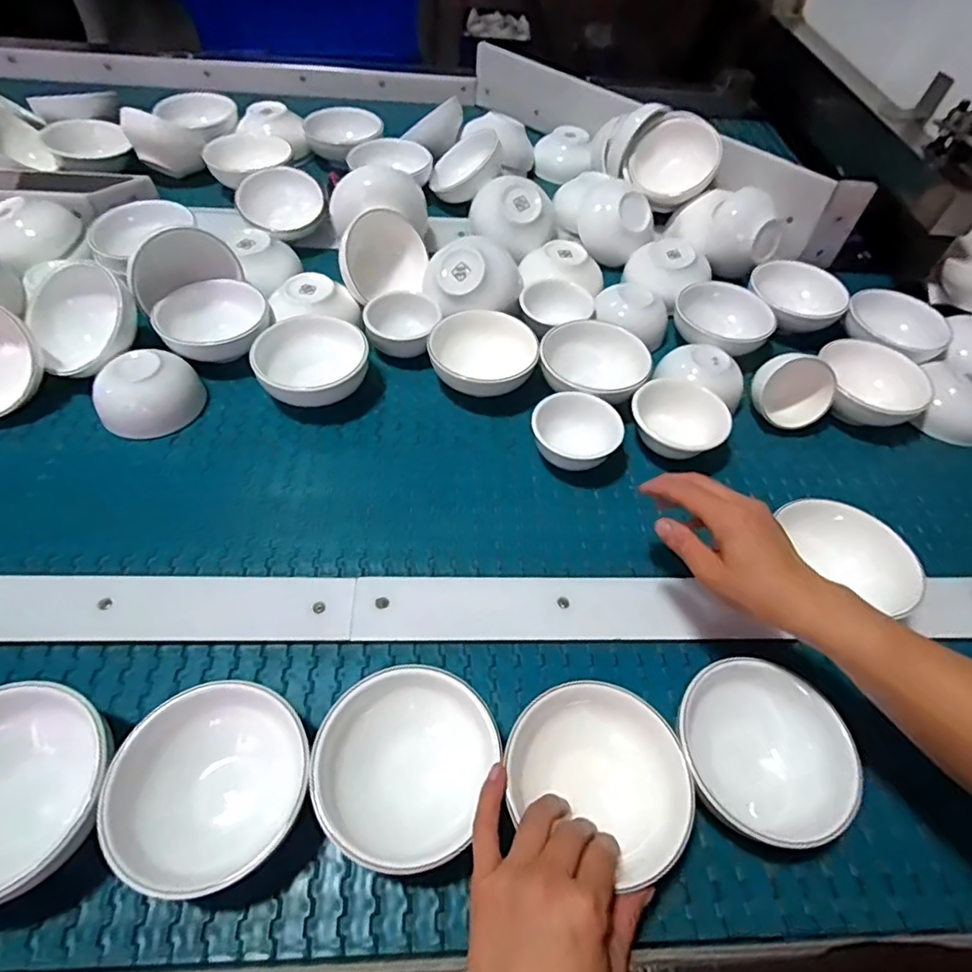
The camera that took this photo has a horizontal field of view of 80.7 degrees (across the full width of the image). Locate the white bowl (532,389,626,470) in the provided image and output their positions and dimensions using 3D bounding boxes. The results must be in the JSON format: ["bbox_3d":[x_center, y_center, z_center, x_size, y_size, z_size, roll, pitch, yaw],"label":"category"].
[{"bbox_3d":[0.088,-0.049,0.565,0.084,0.050,0.079,2,53,-3],"label":"white bowl"}]

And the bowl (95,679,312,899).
[{"bbox_3d":[-0.169,0.187,0.360,0.113,0.056,0.105,0,52,0],"label":"bowl"}]

